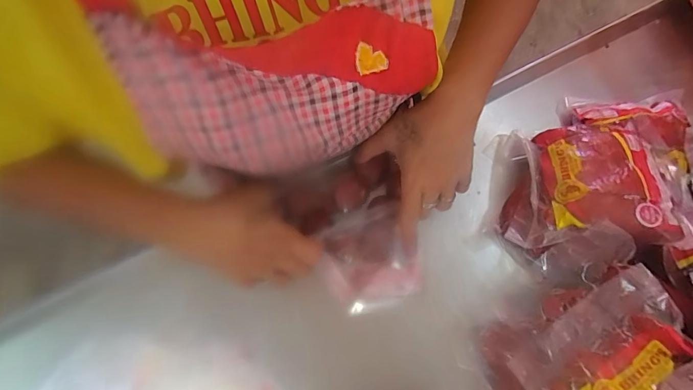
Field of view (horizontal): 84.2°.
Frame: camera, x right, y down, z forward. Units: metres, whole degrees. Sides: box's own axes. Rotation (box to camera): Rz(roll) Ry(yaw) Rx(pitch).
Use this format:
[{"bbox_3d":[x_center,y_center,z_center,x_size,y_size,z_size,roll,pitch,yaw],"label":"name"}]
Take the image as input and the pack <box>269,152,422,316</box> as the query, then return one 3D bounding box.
[{"bbox_3d":[0.006,0.035,0.403,0.127,0.042,0.160,-19,80,-3],"label":"pack"}]

